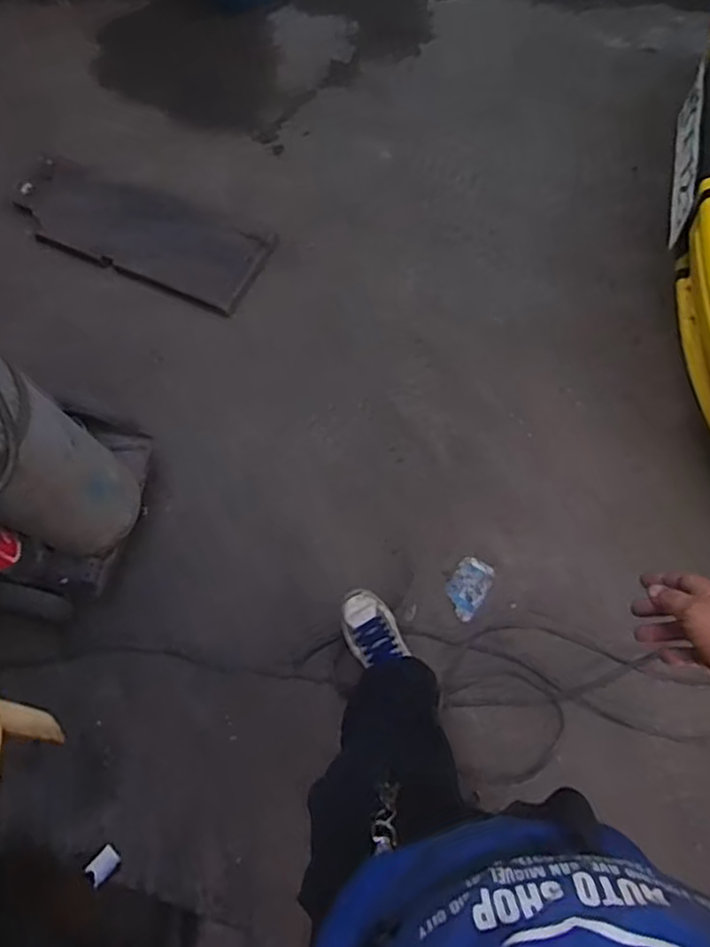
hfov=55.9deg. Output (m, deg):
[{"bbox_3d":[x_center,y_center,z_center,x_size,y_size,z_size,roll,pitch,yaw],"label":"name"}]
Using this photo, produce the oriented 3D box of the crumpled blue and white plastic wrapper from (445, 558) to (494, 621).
[{"bbox_3d":[0.249,0.254,1.477,0.085,0.030,0.133,29,74,14],"label":"crumpled blue and white plastic wrapper"}]

